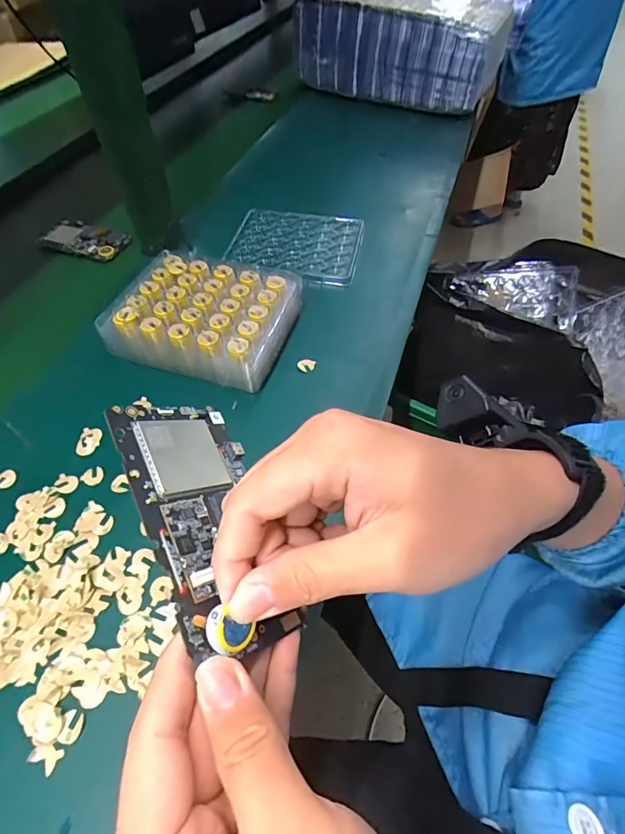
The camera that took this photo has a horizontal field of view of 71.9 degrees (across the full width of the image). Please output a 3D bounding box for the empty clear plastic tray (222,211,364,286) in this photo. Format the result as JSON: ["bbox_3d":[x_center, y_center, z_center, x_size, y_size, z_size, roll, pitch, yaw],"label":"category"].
[{"bbox_3d":[-0.021,-0.232,0.577,0.164,0.012,0.135,8,54,8],"label":"empty clear plastic tray"}]

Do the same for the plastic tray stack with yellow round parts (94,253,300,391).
[{"bbox_3d":[-0.113,-0.110,0.461,0.174,0.052,0.145,12,55,11],"label":"plastic tray stack with yellow round parts"}]

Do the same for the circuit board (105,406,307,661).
[{"bbox_3d":[-0.047,0.044,0.201,0.062,0.009,0.121,-2,59,-49],"label":"circuit board"}]

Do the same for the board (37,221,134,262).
[{"bbox_3d":[-0.307,-0.239,0.578,0.113,0.010,0.059,11,61,6],"label":"board"}]

